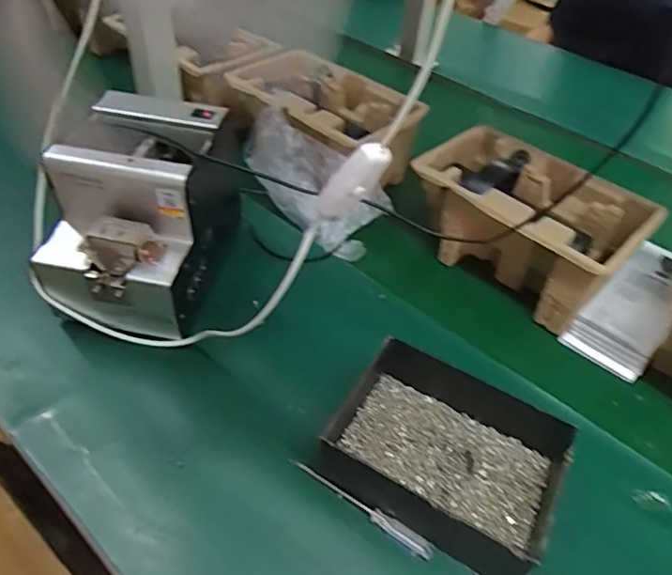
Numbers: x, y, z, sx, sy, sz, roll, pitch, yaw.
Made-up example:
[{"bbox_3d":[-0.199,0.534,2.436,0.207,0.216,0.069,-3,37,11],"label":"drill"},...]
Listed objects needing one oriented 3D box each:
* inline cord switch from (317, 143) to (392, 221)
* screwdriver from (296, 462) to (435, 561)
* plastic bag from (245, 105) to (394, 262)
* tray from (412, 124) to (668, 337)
[{"bbox_3d":[0.010,-0.061,0.321,0.023,0.055,0.011,23,37,-29],"label":"inline cord switch"},{"bbox_3d":[0.020,0.163,0.407,0.118,0.006,0.010,29,49,20],"label":"screwdriver"},{"bbox_3d":[-0.031,-0.118,0.624,0.191,0.093,0.052,37,12,1],"label":"plastic bag"},{"bbox_3d":[0.204,-0.071,0.594,0.219,0.106,0.133,34,51,24],"label":"tray"}]

